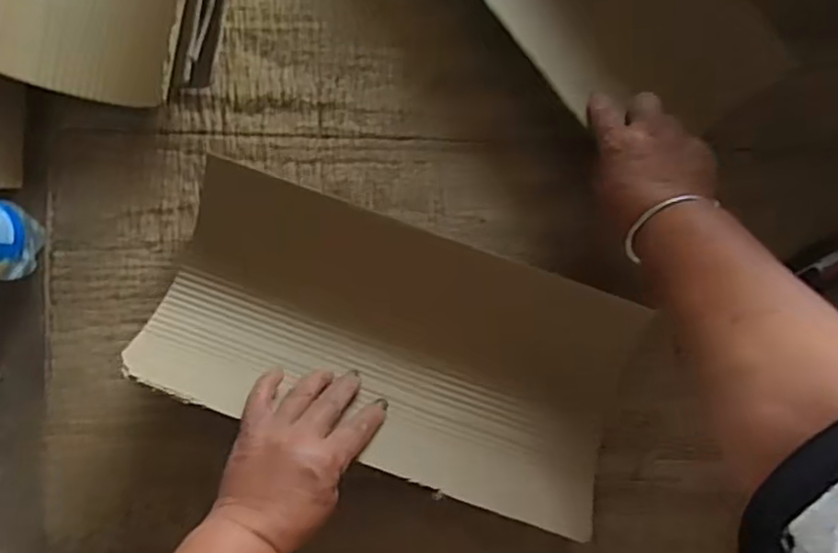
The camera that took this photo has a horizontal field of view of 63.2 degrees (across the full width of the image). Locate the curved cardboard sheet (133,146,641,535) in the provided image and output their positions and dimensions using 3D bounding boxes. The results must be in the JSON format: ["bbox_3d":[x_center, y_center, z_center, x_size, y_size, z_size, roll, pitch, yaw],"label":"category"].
[{"bbox_3d":[-0.020,0.051,0.549,0.381,0.063,0.188,22,91,1],"label":"curved cardboard sheet"}]

